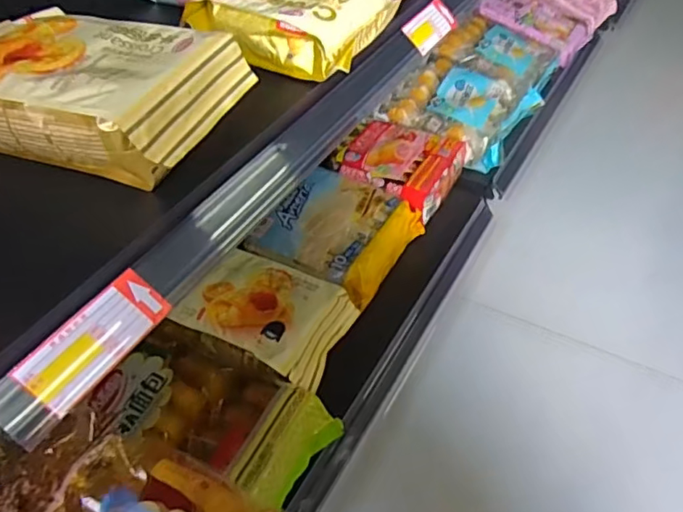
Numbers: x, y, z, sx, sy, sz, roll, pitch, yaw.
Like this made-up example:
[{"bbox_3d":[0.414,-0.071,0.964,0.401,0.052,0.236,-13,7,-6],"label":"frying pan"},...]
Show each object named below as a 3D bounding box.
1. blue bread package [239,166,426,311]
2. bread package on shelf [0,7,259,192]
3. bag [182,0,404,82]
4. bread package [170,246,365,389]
[{"bbox_3d":[-0.005,-0.033,0.780,0.176,0.060,0.179,23,51,27],"label":"blue bread package"},{"bbox_3d":[-0.221,-0.143,0.470,0.261,0.062,0.142,14,48,19],"label":"bread package on shelf"},{"bbox_3d":[-0.046,-0.248,0.559,0.183,0.063,0.141,23,51,26],"label":"bag"},{"bbox_3d":[-0.097,0.069,0.689,0.199,0.049,0.138,16,48,21],"label":"bread package"}]

